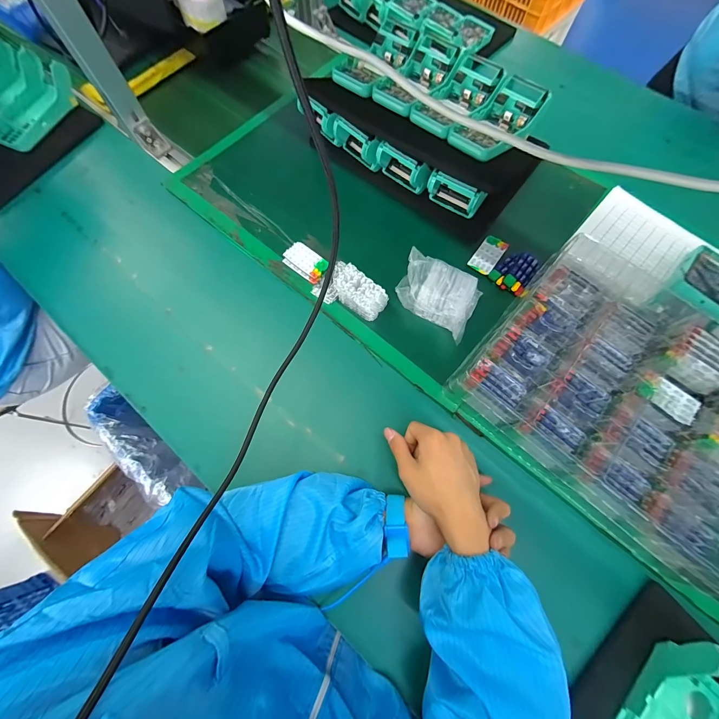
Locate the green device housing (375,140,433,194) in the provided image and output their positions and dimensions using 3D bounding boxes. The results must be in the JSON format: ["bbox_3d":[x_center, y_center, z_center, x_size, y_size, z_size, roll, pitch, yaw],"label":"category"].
[{"bbox_3d":[0.068,-0.296,0.494,0.085,0.063,0.038,36,74,11],"label":"green device housing"}]

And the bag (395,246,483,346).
[{"bbox_3d":[0.106,-0.087,0.452,0.116,0.051,0.097,28,73,9],"label":"bag"}]

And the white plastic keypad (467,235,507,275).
[{"bbox_3d":[0.199,-0.162,0.486,0.035,0.004,0.066,36,74,11],"label":"white plastic keypad"}]

